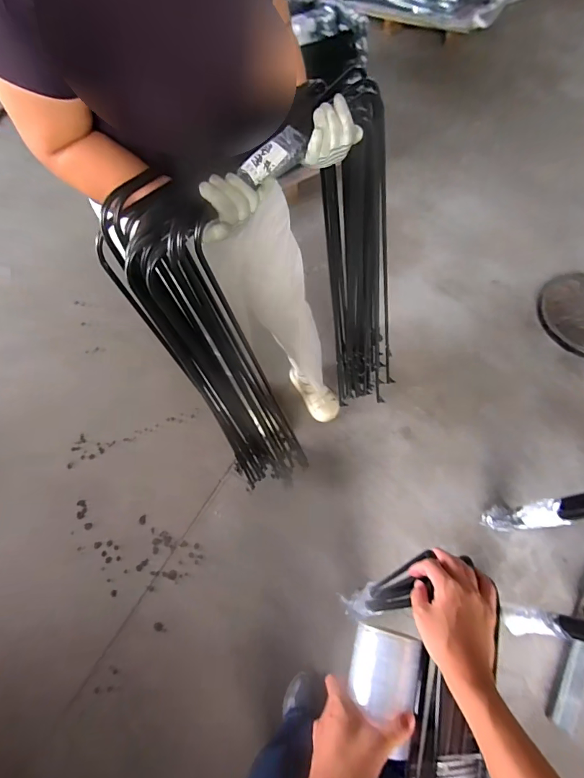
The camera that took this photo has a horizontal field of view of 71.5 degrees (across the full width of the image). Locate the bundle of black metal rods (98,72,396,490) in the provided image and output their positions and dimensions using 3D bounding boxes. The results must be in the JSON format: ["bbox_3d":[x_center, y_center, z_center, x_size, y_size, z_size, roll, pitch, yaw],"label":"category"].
[{"bbox_3d":[0.024,-0.123,1.000,0.585,0.959,0.238,-39,66,-16],"label":"bundle of black metal rods"}]

